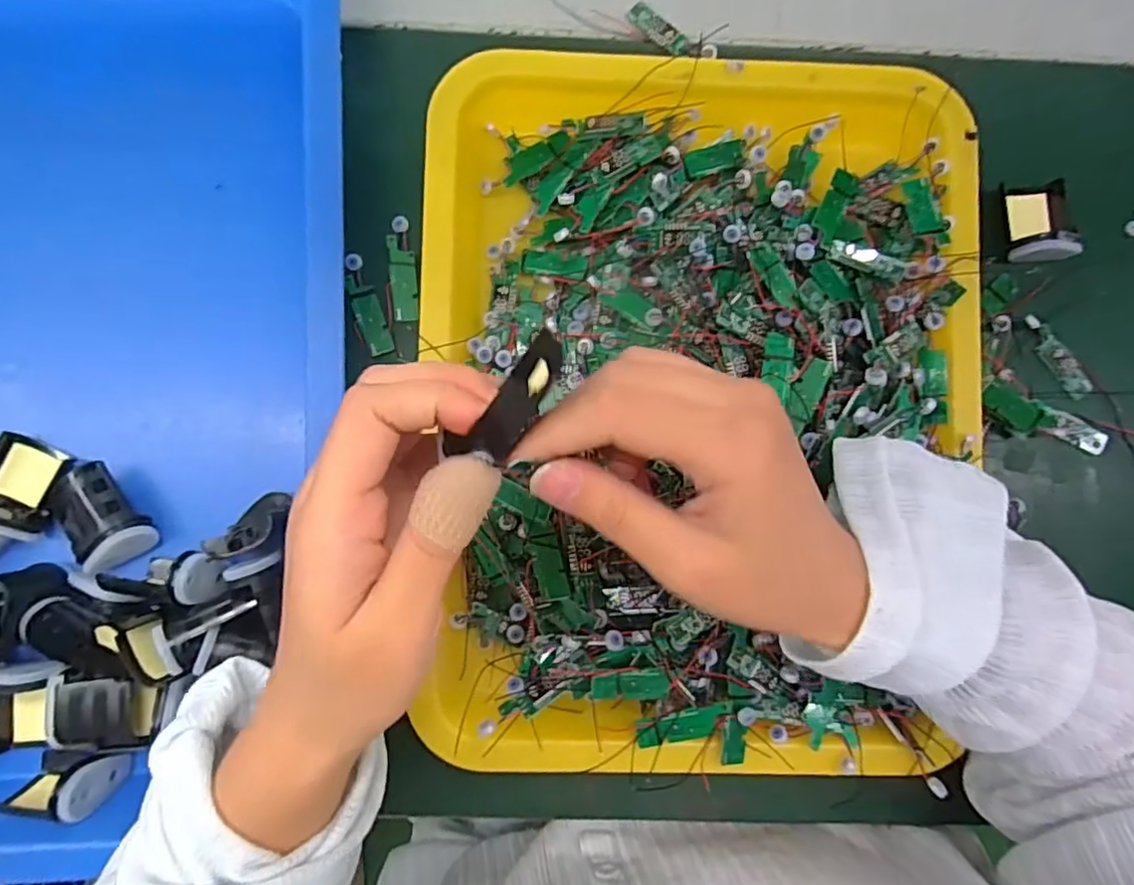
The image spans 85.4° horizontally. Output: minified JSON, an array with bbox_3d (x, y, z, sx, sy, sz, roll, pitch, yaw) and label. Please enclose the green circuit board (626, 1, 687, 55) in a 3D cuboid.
[{"bbox_3d":[0.047,-0.214,0.319,0.011,0.004,0.037,-44,90,-4],"label":"green circuit board"}]

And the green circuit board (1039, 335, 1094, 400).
[{"bbox_3d":[0.261,-0.040,0.322,0.012,0.007,0.034,-32,89,-4],"label":"green circuit board"}]

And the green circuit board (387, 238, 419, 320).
[{"bbox_3d":[-0.083,-0.083,0.311,0.013,0.004,0.042,-6,92,-17],"label":"green circuit board"}]

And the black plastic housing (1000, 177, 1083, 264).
[{"bbox_3d":[0.244,-0.115,0.319,0.034,0.016,0.042,-5,87,-3],"label":"black plastic housing"}]

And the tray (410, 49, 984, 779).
[{"bbox_3d":[0.062,-0.018,0.291,0.260,0.041,0.330,0,87,-3],"label":"tray"}]

